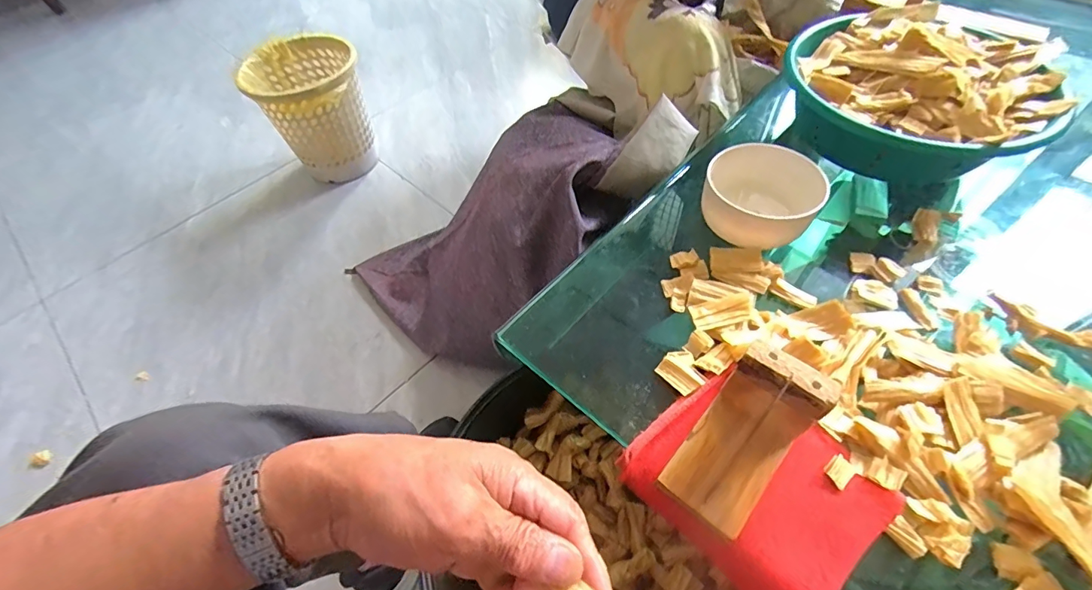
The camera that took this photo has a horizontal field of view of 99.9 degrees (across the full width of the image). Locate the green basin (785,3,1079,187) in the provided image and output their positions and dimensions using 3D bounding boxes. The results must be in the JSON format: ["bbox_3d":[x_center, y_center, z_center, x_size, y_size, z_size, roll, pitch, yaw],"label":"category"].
[{"bbox_3d":[0.409,-0.227,0.518,0.252,0.101,0.252,-2,55,3],"label":"green basin"}]

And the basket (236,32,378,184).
[{"bbox_3d":[-0.584,-0.482,1.188,0.243,0.275,0.319,-22,56,-11],"label":"basket"}]

